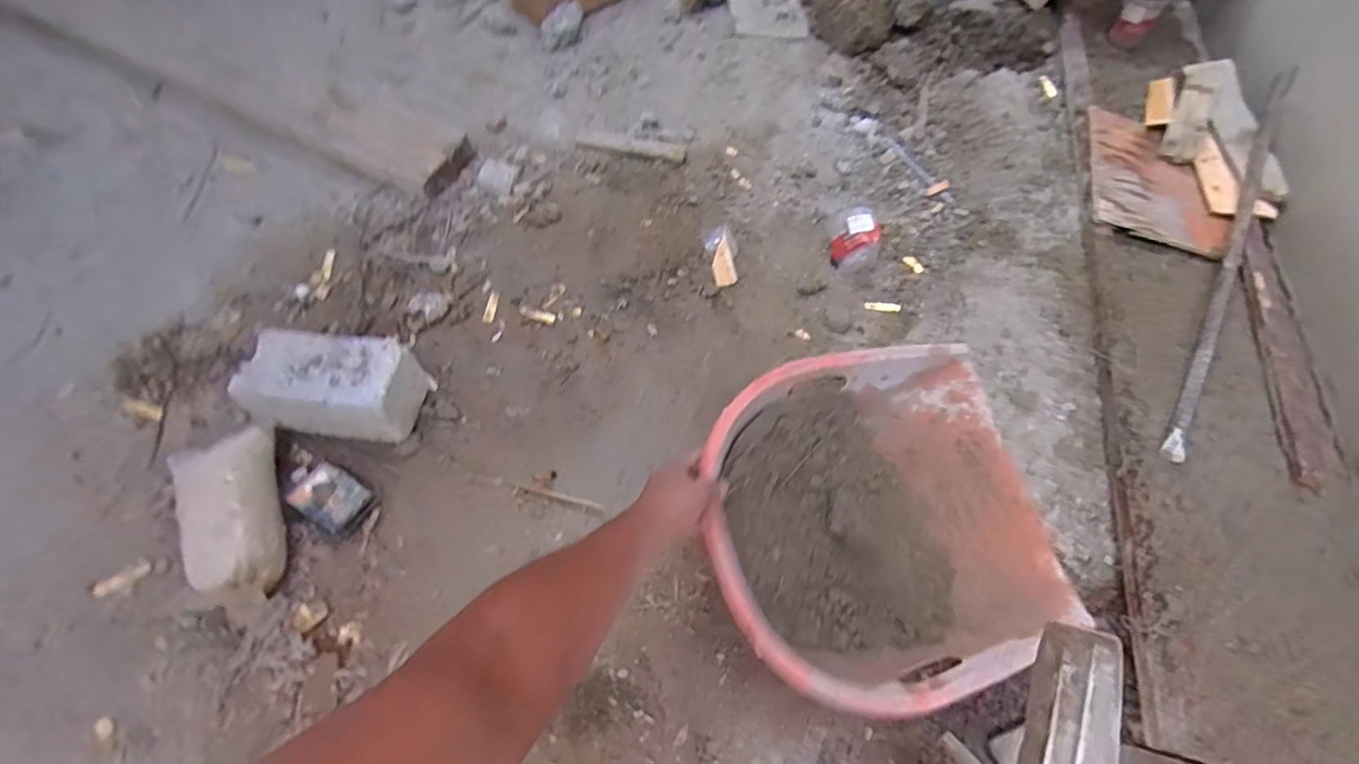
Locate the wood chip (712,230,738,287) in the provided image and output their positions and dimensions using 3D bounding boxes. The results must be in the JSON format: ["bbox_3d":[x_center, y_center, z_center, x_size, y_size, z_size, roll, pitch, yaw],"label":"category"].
[{"bbox_3d":[0.073,-0.209,1.012,0.040,0.004,0.109,-7,59,-8],"label":"wood chip"}]

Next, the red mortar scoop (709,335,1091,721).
[{"bbox_3d":[0.247,0.174,0.741,0.419,0.132,0.398,-6,62,-7],"label":"red mortar scoop"}]

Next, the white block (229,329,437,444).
[{"bbox_3d":[-0.458,0.009,0.785,0.205,0.102,0.126,7,61,0],"label":"white block"}]

